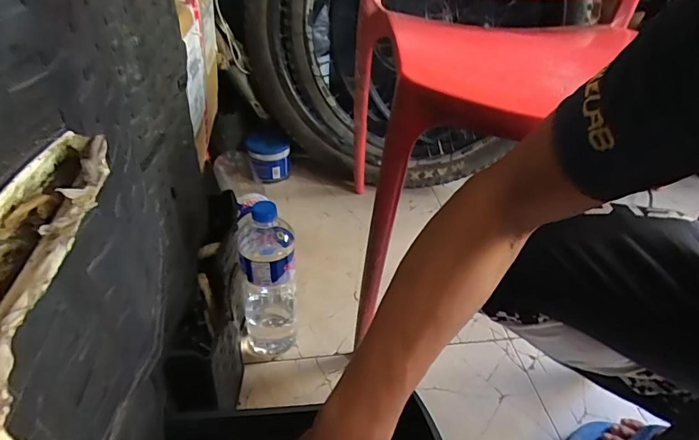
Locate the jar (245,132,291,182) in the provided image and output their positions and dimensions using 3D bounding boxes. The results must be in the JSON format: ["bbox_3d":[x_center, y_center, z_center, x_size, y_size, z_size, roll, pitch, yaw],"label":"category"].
[{"bbox_3d":[-0.199,-0.152,1.075,0.097,0.105,0.091,3,39,-3],"label":"jar"}]

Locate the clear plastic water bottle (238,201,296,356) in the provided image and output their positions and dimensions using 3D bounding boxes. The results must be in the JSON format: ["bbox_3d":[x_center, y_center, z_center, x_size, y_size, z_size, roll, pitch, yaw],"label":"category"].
[{"bbox_3d":[-0.120,0.089,0.637,0.077,0.267,0.083,-5,40,-13],"label":"clear plastic water bottle"}]

